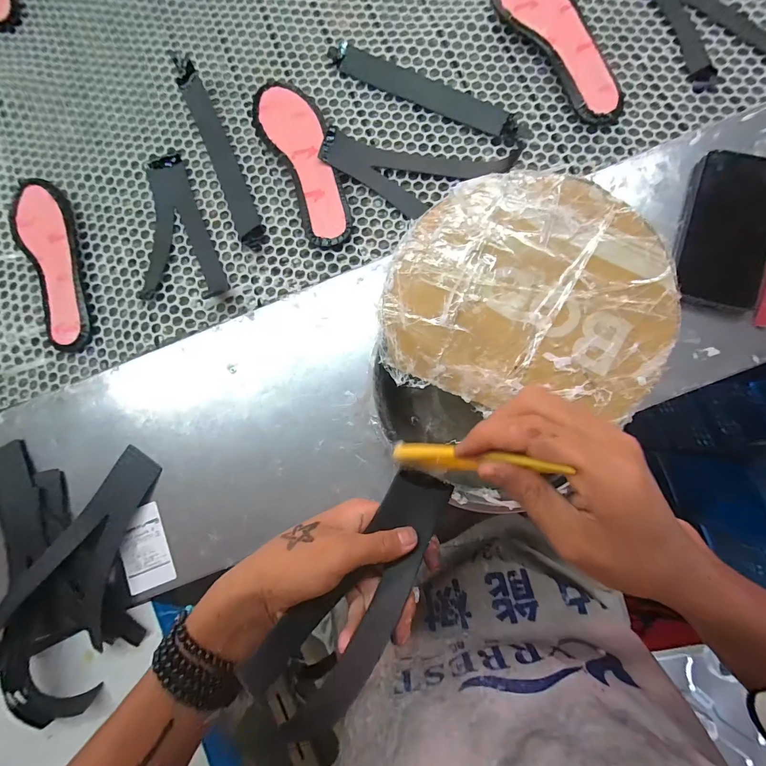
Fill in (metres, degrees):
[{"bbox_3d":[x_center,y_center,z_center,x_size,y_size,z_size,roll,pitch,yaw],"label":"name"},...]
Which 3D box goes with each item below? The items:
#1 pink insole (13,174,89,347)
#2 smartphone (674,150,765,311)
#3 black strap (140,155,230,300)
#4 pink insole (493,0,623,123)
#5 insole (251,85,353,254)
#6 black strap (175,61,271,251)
[{"bbox_3d":[-0.412,-0.156,0.428,0.067,0.012,0.243,-24,82,2],"label":"pink insole"},{"bbox_3d":[0.336,-0.149,0.331,0.080,0.015,0.146,15,85,7],"label":"smartphone"},{"bbox_3d":[-0.255,-0.193,0.425,0.102,0.005,0.196,-12,82,3],"label":"black strap"},{"bbox_3d":[0.211,-0.408,0.404,0.076,0.018,0.235,-31,82,1],"label":"pink insole"},{"bbox_3d":[-0.092,-0.269,0.415,0.071,0.016,0.232,-25,82,2],"label":"insole"},{"bbox_3d":[-0.201,-0.280,0.420,0.030,0.029,0.253,-24,82,2],"label":"black strap"}]

